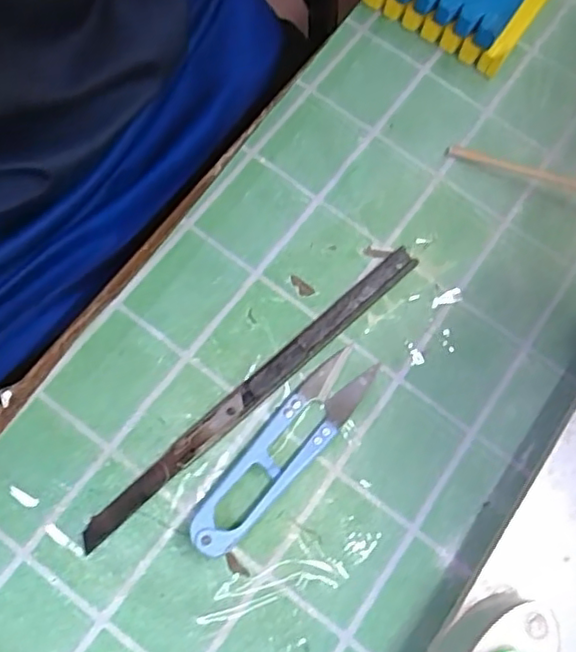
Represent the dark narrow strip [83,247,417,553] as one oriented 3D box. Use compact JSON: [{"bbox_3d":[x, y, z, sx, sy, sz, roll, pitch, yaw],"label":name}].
[{"bbox_3d":[-0.012,0.023,0.265,0.179,0.008,0.011,-41,80,-16],"label":"dark narrow strip"}]

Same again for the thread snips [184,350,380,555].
[{"bbox_3d":[-0.001,0.049,0.256,0.022,0.011,0.099,39,73,8],"label":"thread snips"}]

